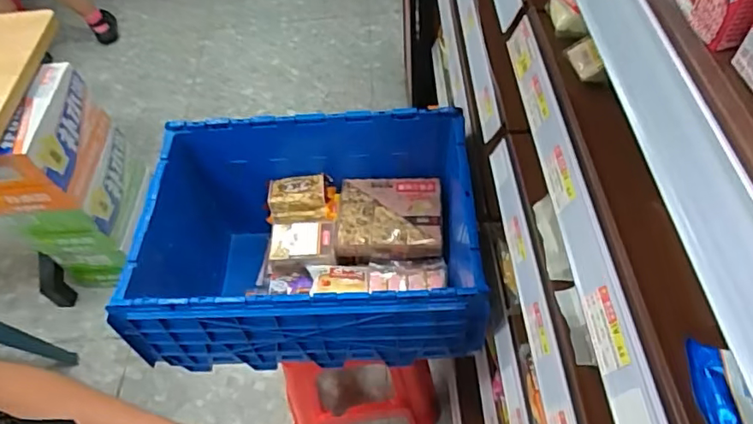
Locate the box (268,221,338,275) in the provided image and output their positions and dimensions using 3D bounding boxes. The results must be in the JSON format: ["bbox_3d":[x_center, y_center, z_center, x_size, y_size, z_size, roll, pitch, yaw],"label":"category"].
[{"bbox_3d":[-0.149,0.072,1.112,0.137,0.066,0.092,-1,55,5],"label":"box"}]

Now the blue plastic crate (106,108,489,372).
[{"bbox_3d":[-0.117,0.065,1.035,0.577,0.275,0.418,-3,54,3],"label":"blue plastic crate"}]

